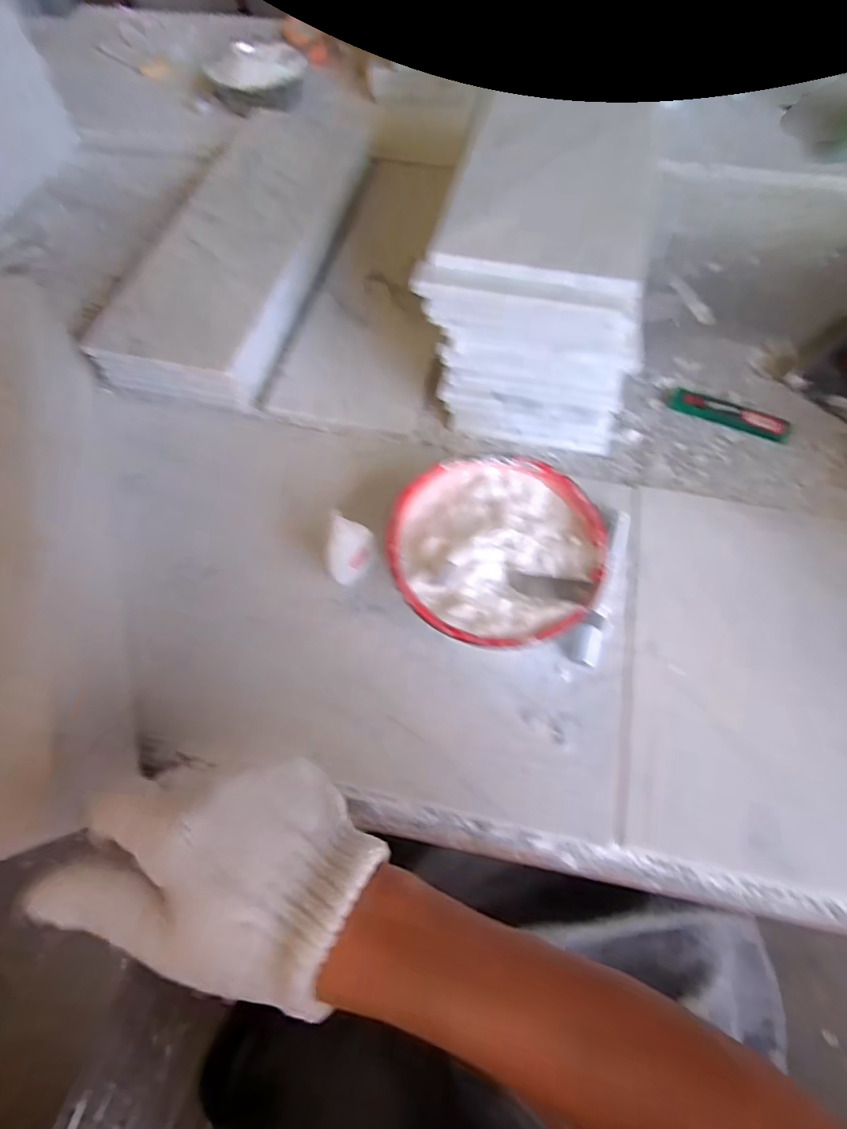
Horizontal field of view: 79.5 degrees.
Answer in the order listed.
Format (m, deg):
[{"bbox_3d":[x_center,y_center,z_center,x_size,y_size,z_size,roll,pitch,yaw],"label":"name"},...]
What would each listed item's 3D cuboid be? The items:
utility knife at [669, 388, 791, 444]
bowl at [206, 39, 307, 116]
[{"bbox_3d":[0.312,-0.153,0.519,0.115,0.013,0.022,22,66,14],"label":"utility knife"},{"bbox_3d":[-0.243,-0.727,0.755,0.143,0.038,0.149,-17,66,-5],"label":"bowl"}]

